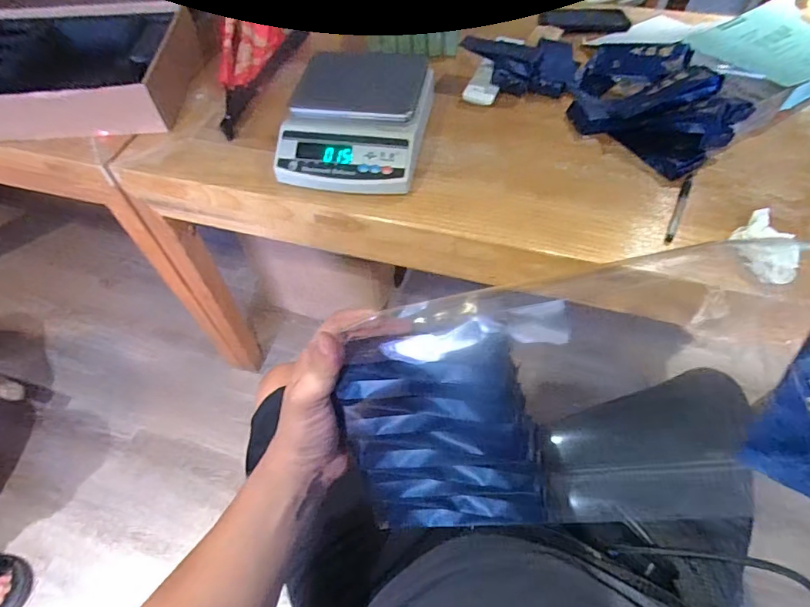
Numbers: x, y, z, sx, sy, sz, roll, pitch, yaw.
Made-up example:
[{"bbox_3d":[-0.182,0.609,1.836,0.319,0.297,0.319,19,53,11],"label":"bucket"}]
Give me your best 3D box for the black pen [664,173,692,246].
[{"bbox_3d":[0.357,-0.124,0.618,0.013,0.005,0.135,23,59,16],"label":"black pen"}]

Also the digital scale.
[{"bbox_3d":[-0.066,-0.266,0.683,0.192,0.082,0.232,9,56,7],"label":"digital scale"}]

